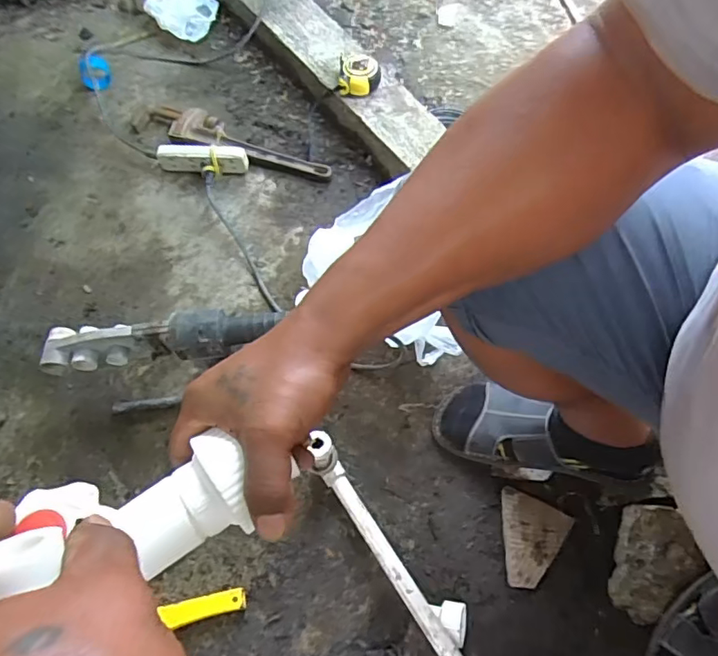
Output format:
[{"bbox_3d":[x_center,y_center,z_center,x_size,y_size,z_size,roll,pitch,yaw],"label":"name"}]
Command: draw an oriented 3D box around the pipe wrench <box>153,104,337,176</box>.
[{"bbox_3d":[-0.213,-0.315,0.911,0.334,0.033,0.067,22,64,11],"label":"pipe wrench"}]

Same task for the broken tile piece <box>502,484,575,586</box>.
[{"bbox_3d":[0.205,0.261,0.655,0.085,0.011,0.104,24,64,12],"label":"broken tile piece"}]

